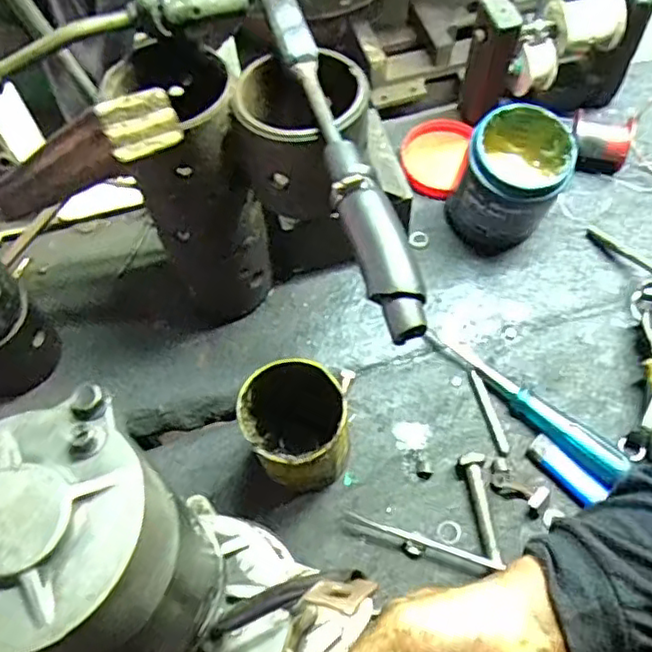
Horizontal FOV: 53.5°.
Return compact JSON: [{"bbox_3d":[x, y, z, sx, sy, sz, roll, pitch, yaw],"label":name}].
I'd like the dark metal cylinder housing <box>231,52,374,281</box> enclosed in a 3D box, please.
[{"bbox_3d":[-0.016,-0.129,0.449,0.095,0.084,0.092,10,60,10],"label":"dark metal cylinder housing"}]

